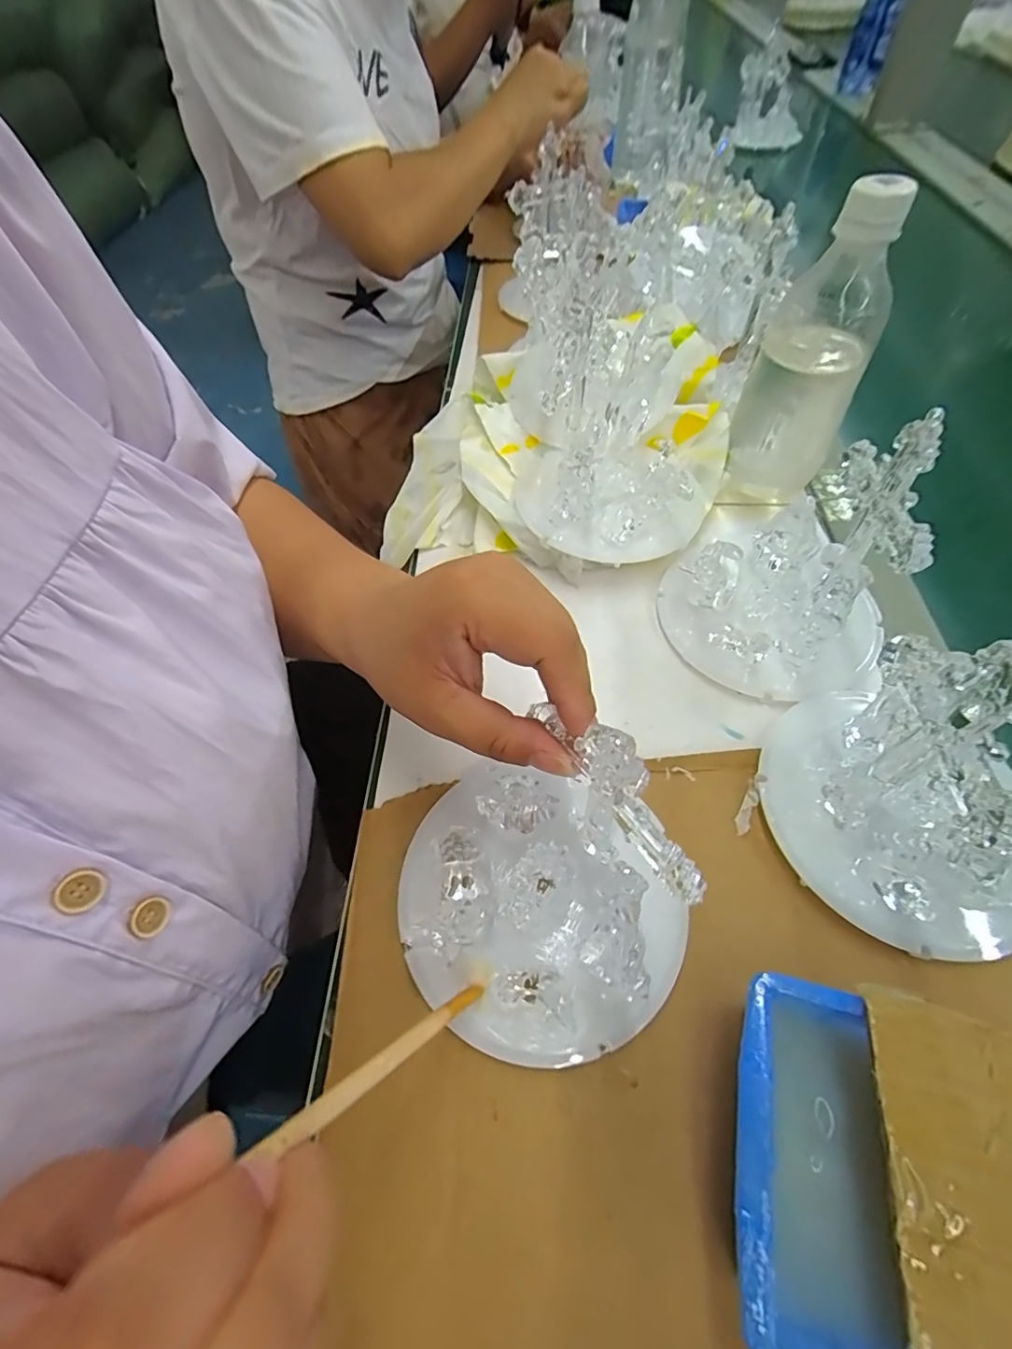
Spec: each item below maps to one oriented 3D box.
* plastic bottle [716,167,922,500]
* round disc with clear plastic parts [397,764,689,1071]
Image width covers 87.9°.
[{"bbox_3d":[0.192,-0.195,0.335,0.069,0.174,0.067,19,60,16],"label":"plastic bottle"},{"bbox_3d":[0.013,0.099,0.235,0.124,0.025,0.119,-2,56,3],"label":"round disc with clear plastic parts"}]

